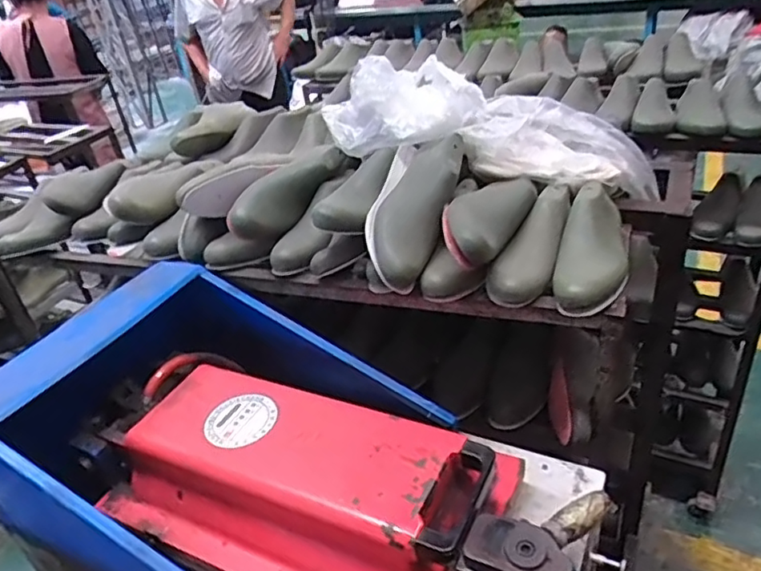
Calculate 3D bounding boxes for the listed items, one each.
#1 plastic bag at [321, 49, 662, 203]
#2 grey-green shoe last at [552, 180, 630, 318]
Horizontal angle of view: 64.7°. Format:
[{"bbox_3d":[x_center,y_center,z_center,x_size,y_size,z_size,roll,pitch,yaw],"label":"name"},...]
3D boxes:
[{"bbox_3d":[0.182,-0.253,0.981,0.543,0.148,0.178,14,33,2],"label":"plastic bag"},{"bbox_3d":[0.303,-0.059,0.850,0.091,0.078,0.256,6,34,22],"label":"grey-green shoe last"}]

